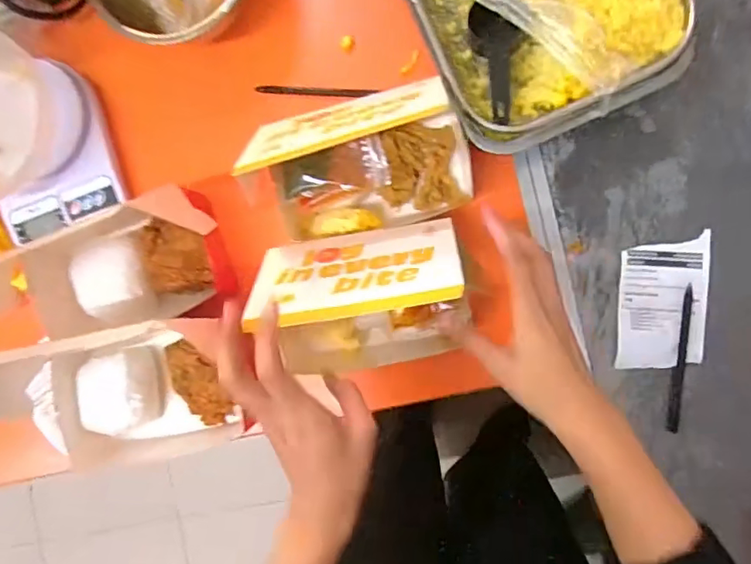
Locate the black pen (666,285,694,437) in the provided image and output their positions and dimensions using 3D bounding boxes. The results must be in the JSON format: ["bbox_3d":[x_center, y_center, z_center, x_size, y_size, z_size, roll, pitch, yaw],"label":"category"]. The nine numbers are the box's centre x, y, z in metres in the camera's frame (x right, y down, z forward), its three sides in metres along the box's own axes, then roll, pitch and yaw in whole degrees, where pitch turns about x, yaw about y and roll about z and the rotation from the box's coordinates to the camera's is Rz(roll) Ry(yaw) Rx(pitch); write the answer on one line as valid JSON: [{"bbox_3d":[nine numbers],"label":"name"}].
[{"bbox_3d":[0.286,0.072,0.511,0.011,0.009,0.135,7,91,7],"label":"black pen"}]

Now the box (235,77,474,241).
[{"bbox_3d":[-0.009,-0.102,0.482,0.176,0.163,0.110,-6,89,7],"label":"box"}]

